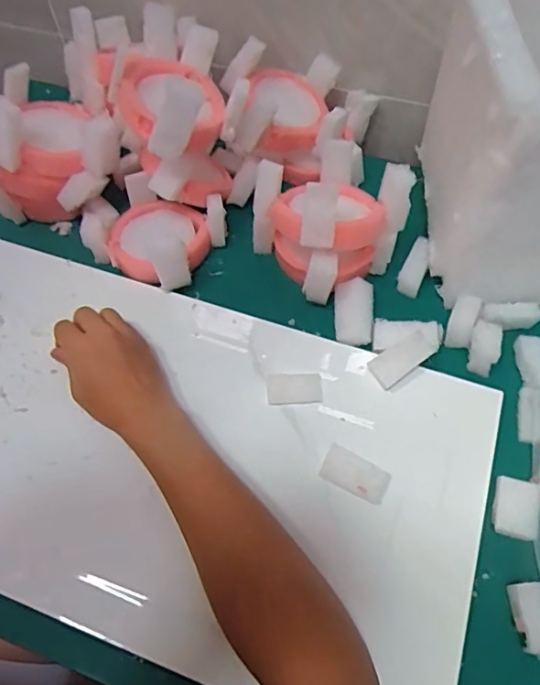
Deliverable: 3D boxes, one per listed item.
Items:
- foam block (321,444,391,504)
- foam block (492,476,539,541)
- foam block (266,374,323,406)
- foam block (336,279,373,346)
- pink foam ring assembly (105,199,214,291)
[{"bbox_3d":[0.070,0.109,0.436,0.054,0.011,0.029,25,63,15],"label":"foam block"},{"bbox_3d":[0.195,0.131,0.418,0.035,0.008,0.043,10,60,7],"label":"foam block"},{"bbox_3d":[0.022,0.043,0.485,0.050,0.004,0.030,-1,60,0],"label":"foam block"},{"bbox_3d":[0.082,-0.029,0.519,0.037,0.011,0.066,-4,72,15],"label":"foam block"},{"bbox_3d":[-0.120,-0.115,0.555,0.100,0.042,0.102,-1,60,1],"label":"pink foam ring assembly"}]

